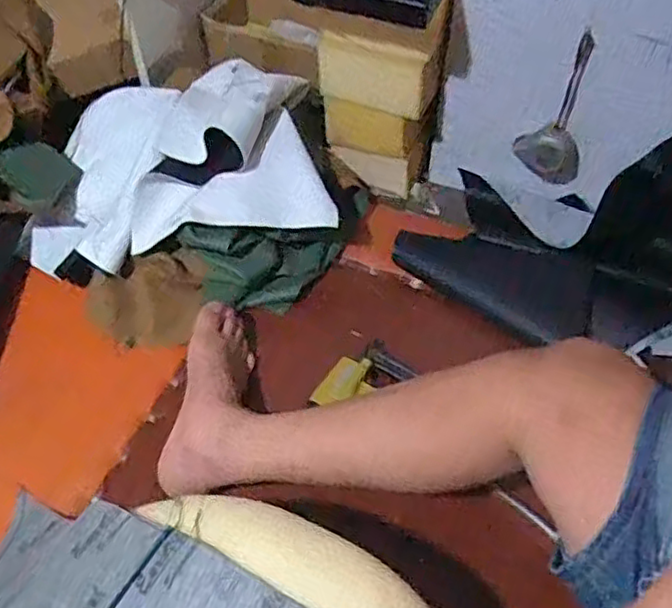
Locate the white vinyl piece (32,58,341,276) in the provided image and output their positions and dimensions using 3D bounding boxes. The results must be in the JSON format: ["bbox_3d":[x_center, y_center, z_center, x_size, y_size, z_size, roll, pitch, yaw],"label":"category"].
[{"bbox_3d":[-0.243,-0.193,0.925,0.434,0.094,0.264,-13,80,11],"label":"white vinyl piece"}]

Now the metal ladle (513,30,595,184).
[{"bbox_3d":[0.300,-0.253,0.888,0.092,0.207,0.059,22,56,15],"label":"metal ladle"}]

